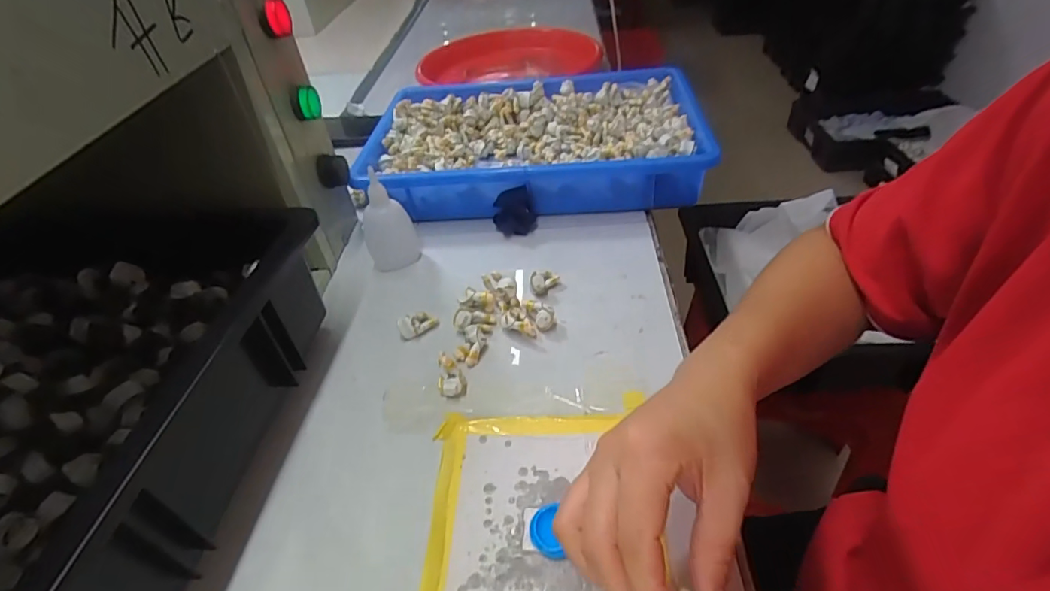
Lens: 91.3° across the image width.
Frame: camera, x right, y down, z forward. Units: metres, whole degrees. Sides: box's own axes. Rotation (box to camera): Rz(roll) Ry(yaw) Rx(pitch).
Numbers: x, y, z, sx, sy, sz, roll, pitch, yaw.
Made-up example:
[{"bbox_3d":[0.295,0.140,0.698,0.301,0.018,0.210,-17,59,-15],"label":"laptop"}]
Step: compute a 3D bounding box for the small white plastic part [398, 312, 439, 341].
[{"bbox_3d":[-0.089,0.023,0.424,0.033,0.018,0.014,-32,47,-24],"label":"small white plastic part"}]

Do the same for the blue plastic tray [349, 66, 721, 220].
[{"bbox_3d":[0.010,-0.177,0.596,0.359,0.066,0.234,-2,42,7],"label":"blue plastic tray"}]

